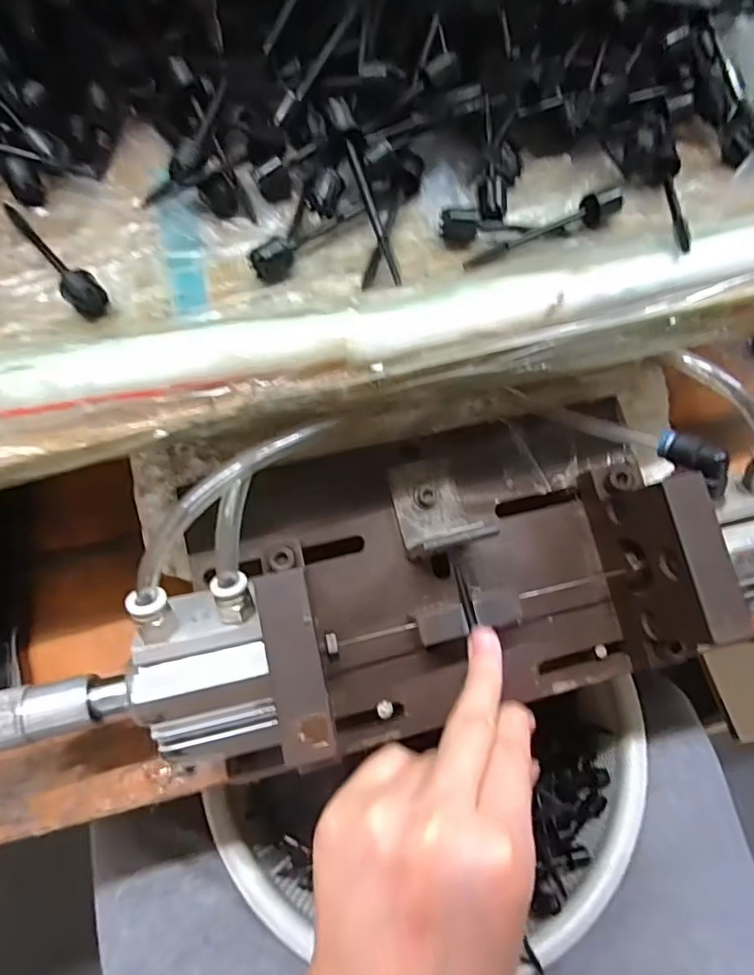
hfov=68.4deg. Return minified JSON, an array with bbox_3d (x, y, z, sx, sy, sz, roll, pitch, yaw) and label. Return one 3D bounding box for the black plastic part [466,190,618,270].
[{"bbox_3d":[0.077,-0.121,0.257,0.085,0.015,0.013,-27,66,-16],"label":"black plastic part"}]

